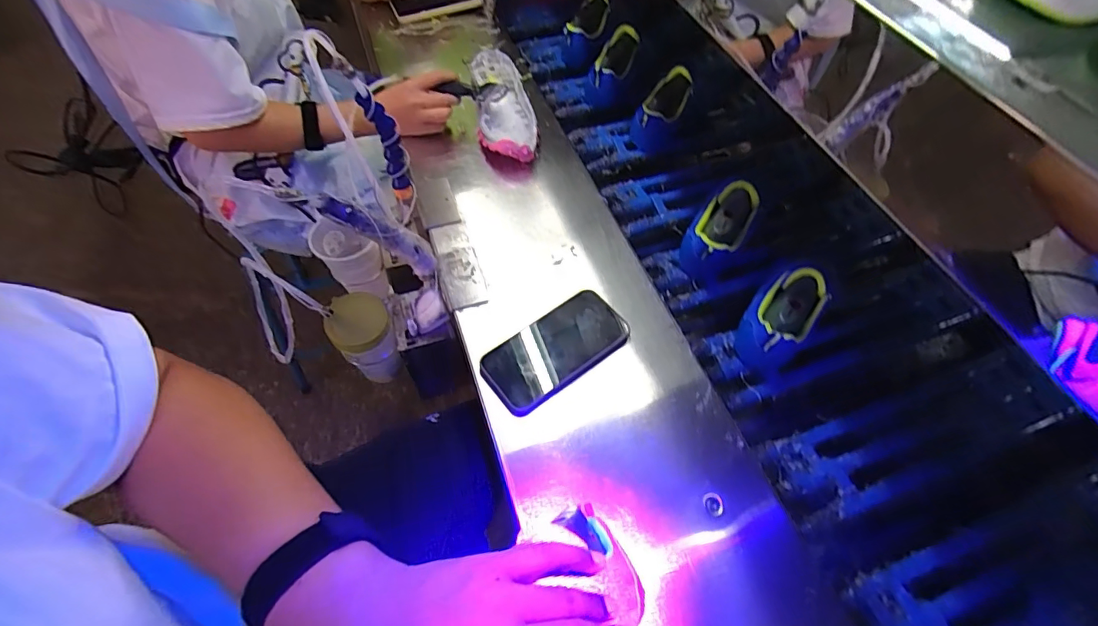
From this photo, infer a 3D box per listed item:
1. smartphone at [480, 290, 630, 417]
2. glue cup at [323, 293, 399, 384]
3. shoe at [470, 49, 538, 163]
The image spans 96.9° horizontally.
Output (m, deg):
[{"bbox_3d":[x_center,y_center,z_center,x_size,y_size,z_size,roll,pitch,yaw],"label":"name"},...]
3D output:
[{"bbox_3d":[0.008,0.038,0.538,0.164,0.015,0.078,-35,65,-16],"label":"smartphone"},{"bbox_3d":[-0.234,0.040,0.648,0.073,0.132,0.073,-1,60,2],"label":"glue cup"},{"bbox_3d":[-0.070,-0.328,0.751,0.087,0.060,0.254,-9,60,-3],"label":"shoe"}]

